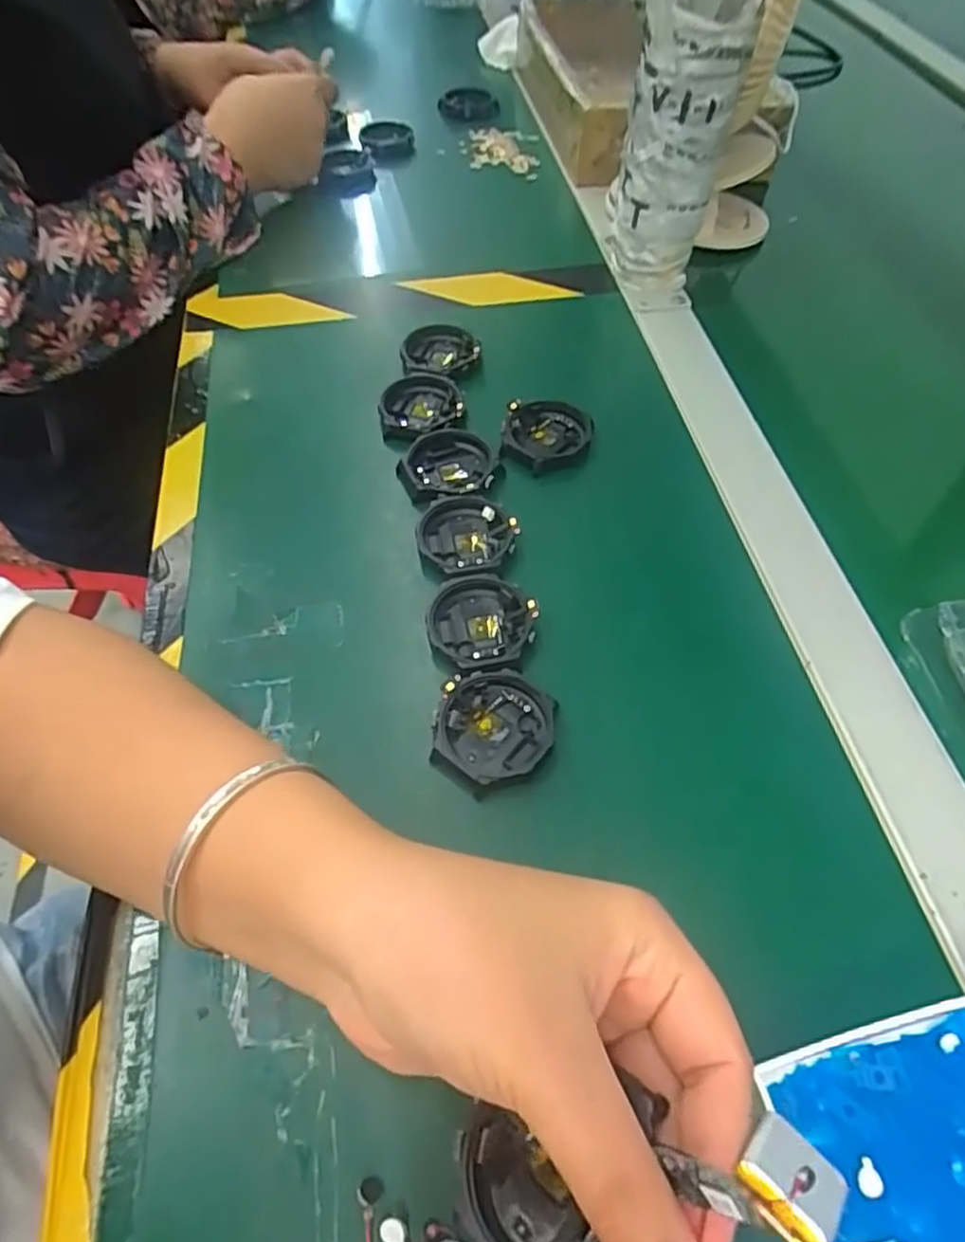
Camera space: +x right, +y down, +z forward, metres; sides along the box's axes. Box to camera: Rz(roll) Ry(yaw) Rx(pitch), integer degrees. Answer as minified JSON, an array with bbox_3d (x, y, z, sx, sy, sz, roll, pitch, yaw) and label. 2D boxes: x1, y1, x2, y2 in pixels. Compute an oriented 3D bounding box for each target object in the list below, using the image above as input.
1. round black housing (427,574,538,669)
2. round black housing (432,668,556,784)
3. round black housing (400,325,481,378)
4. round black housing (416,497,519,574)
[{"bbox_3d":[0.000,0.000,0.325,0.049,0.008,0.049,0,55,0],"label":"round black housing"},{"bbox_3d":[0.005,0.044,0.294,0.051,0.008,0.048,0,55,0],"label":"round black housing"},{"bbox_3d":[-0.030,-0.171,0.441,0.047,0.014,0.046,0,55,0],"label":"round black housing"},{"bbox_3d":[-0.008,-0.045,0.355,0.049,0.009,0.047,0,55,0],"label":"round black housing"}]

